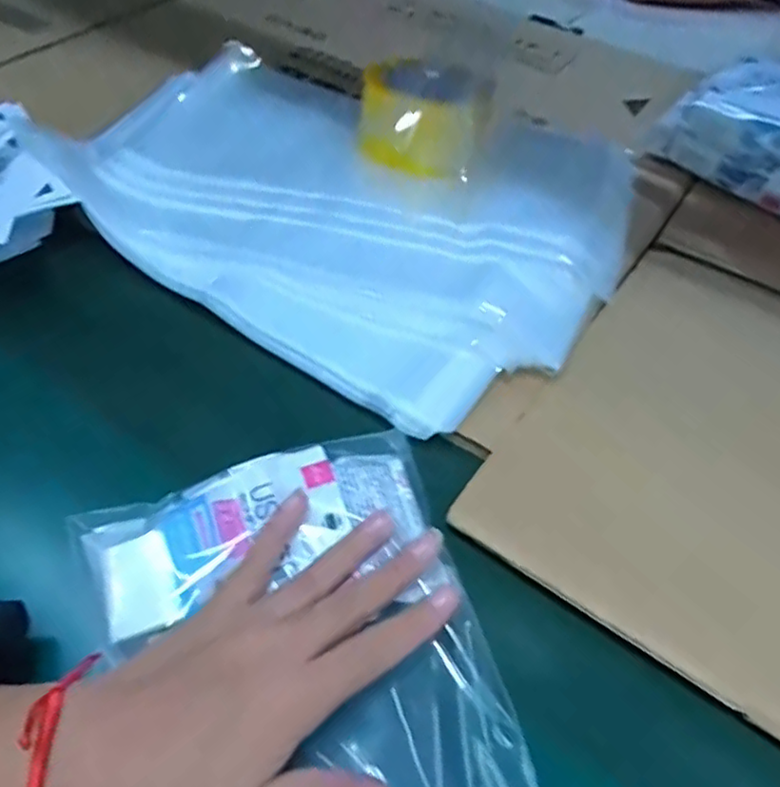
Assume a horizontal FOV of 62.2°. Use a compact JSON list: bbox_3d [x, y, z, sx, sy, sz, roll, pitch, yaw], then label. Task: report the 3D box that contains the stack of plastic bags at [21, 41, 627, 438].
[{"bbox_3d":[-0.026,-0.173,0.512,0.421,0.034,0.336,29,55,18],"label":"stack of plastic bags"}]

